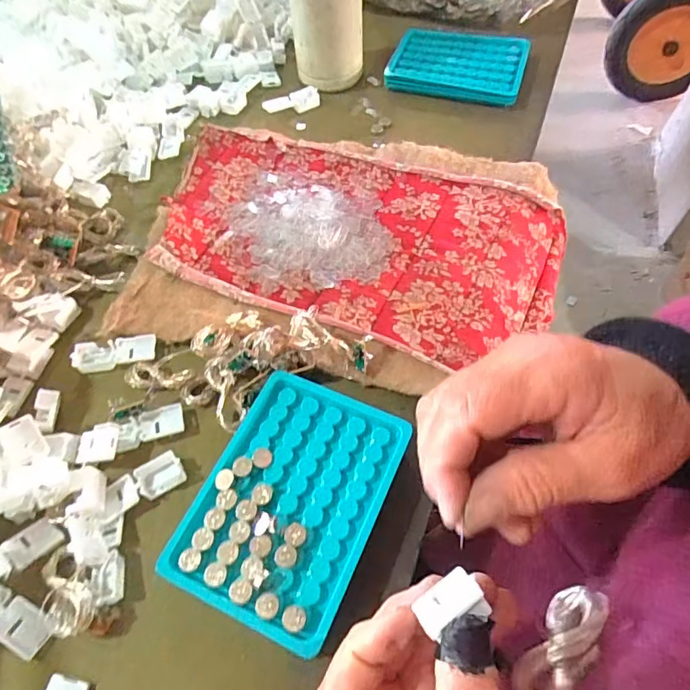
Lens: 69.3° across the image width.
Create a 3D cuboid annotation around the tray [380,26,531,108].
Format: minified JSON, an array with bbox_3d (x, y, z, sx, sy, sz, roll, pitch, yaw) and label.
[{"bbox_3d":[0.115,-0.289,0.512,0.133,0.023,0.094,15,61,11],"label":"tray"}]

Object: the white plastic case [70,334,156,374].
[{"bbox_3d":[-0.161,0.005,0.349,0.055,0.006,0.022,-9,59,-2],"label":"white plastic case"}]

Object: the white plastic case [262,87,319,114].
[{"bbox_3d":[-0.053,-0.244,0.500,0.056,0.017,0.013,-19,60,-9],"label":"white plastic case"}]

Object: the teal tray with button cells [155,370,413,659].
[{"bbox_3d":[-0.029,0.086,0.285,0.094,0.025,0.130,21,62,14],"label":"teal tray with button cells"}]

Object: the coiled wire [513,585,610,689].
[{"bbox_3d":[0.095,0.132,0.218,0.021,0.021,0.054,35,65,21],"label":"coiled wire"}]

